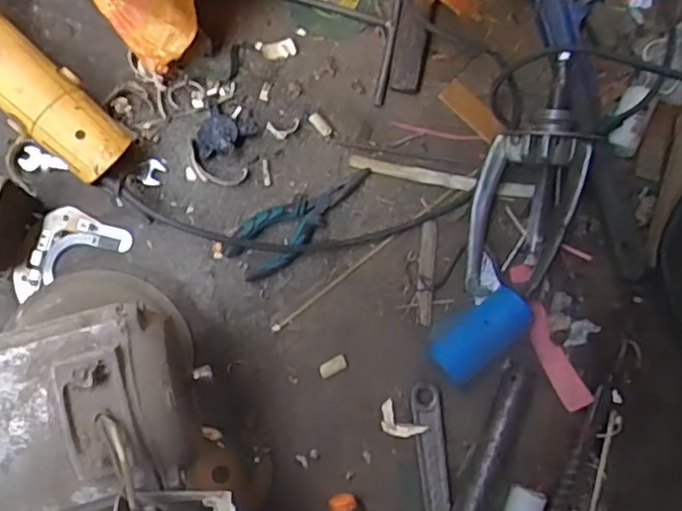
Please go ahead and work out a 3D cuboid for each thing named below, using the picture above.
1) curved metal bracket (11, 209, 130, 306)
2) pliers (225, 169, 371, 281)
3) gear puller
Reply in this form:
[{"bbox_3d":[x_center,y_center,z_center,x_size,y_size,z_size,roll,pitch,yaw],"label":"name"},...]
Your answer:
[{"bbox_3d":[-0.261,-0.010,0.582,0.110,0.008,0.059,-27,89,-9],"label":"curved metal bracket"},{"bbox_3d":[-0.035,-0.033,0.607,0.159,0.017,0.057,-30,89,-9],"label":"pliers"},{"bbox_3d":[0.187,-0.078,0.608,0.088,0.087,0.237,11,83,-7],"label":"gear puller"}]

